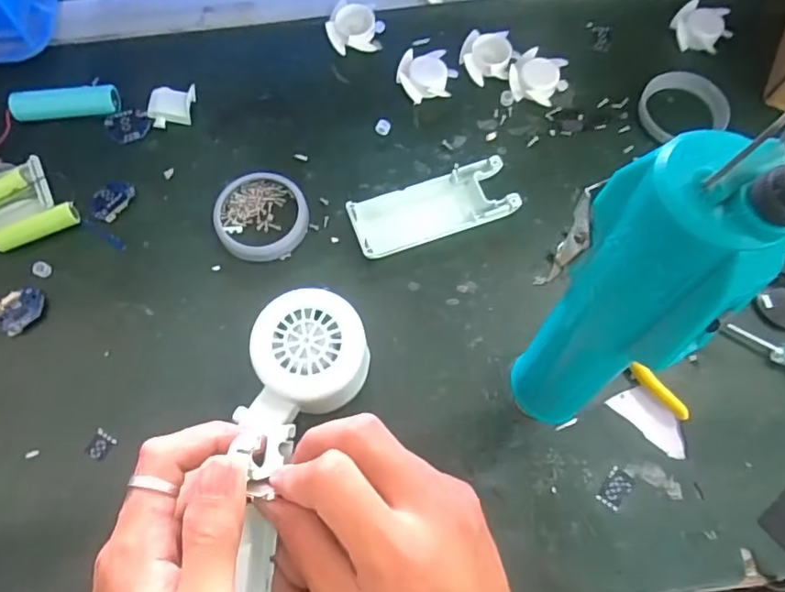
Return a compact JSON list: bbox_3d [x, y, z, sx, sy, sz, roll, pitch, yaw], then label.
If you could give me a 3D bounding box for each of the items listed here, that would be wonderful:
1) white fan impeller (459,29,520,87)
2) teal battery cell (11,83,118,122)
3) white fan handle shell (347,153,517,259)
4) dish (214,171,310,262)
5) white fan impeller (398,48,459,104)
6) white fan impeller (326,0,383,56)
[{"bbox_3d":[0.068,-0.170,0.407,0.037,0.010,0.037,-14,72,-5],"label":"white fan impeller"},{"bbox_3d":[-0.217,-0.129,0.385,0.065,0.016,0.017,-9,72,-3],"label":"teal battery cell"},{"bbox_3d":[0.027,-0.057,0.370,0.105,0.010,0.040,-19,73,-7],"label":"white fan handle shell"},{"bbox_3d":[-0.084,-0.051,0.366,0.059,0.012,0.053,39,75,12],"label":"dish"},{"bbox_3d":[0.023,-0.154,0.404,0.039,0.011,0.034,-11,72,-4],"label":"white fan impeller"},{"bbox_3d":[-0.029,-0.193,0.414,0.036,0.015,0.033,-7,72,-3],"label":"white fan impeller"}]

